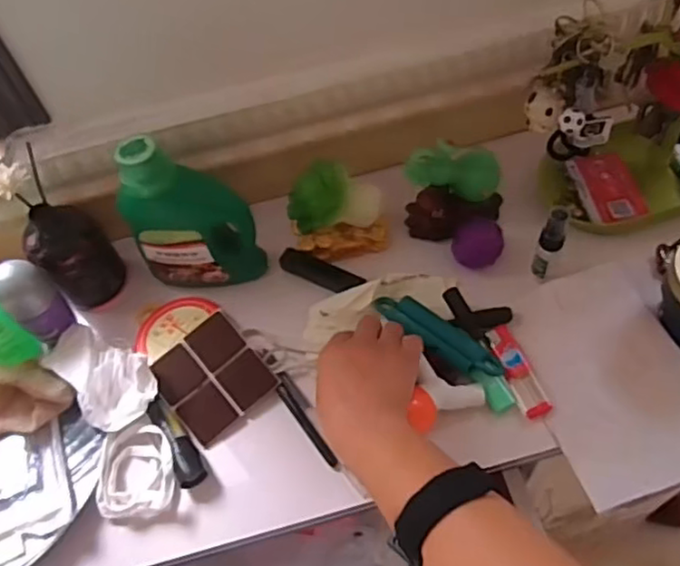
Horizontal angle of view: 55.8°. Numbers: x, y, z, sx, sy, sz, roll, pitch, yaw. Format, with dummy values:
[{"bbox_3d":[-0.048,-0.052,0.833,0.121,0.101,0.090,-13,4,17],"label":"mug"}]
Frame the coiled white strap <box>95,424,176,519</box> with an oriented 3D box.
[{"bbox_3d":[-0.163,0.153,0.525,0.063,0.027,0.070,-3,60,3],"label":"coiled white strap"}]

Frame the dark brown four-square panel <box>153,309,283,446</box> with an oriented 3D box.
[{"bbox_3d":[-0.109,0.081,0.551,0.082,0.008,0.082,-42,87,-11],"label":"dark brown four-square panel"}]

